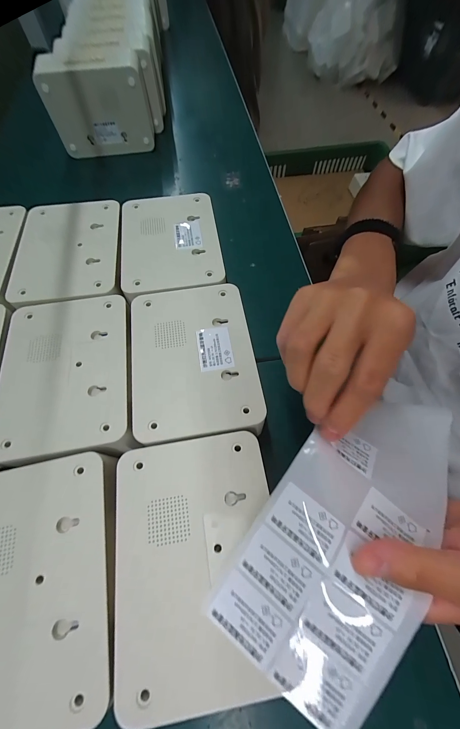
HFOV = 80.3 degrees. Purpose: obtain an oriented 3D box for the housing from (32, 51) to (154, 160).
[{"bbox_3d":[-0.196,-0.387,0.412,0.137,0.106,0.048,-4,65,-2],"label":"housing"}]

